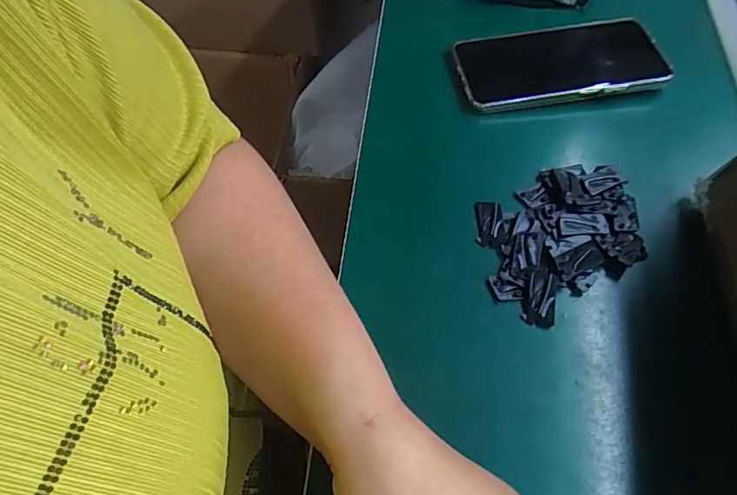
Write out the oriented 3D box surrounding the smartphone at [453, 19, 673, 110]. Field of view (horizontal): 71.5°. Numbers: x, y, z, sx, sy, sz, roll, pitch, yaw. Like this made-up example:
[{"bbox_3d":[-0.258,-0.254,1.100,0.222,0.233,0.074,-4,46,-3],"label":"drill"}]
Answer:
[{"bbox_3d":[0.154,-0.151,0.421,0.158,0.017,0.076,-7,59,-2],"label":"smartphone"}]

